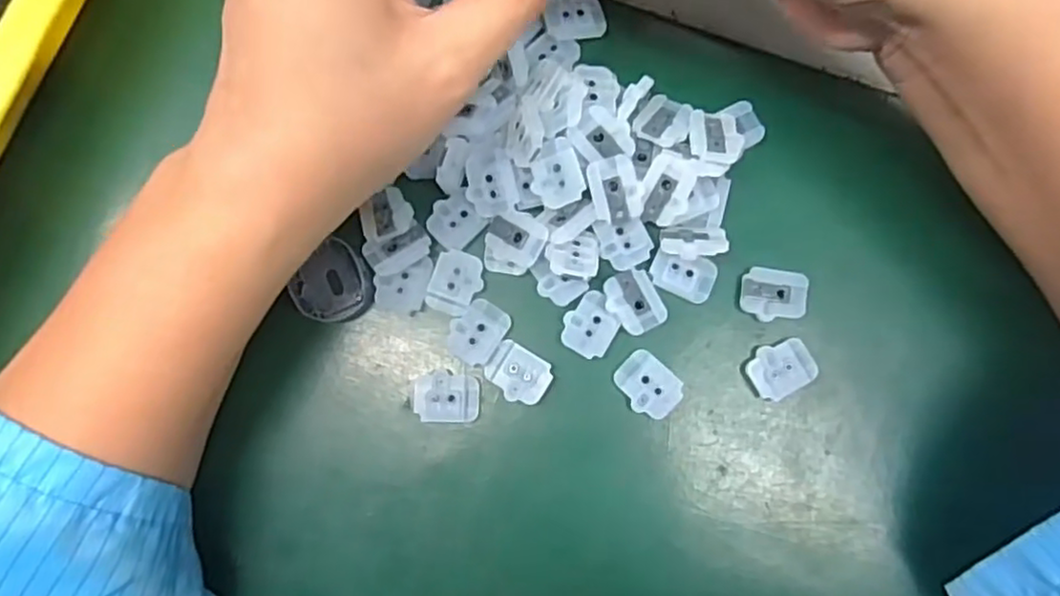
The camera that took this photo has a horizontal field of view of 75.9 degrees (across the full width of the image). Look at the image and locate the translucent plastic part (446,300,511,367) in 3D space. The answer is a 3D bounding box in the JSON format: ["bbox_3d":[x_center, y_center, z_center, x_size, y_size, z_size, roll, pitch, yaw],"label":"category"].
[{"bbox_3d":[-0.017,0.011,0.228,0.016,0.006,0.021,34,85,6],"label":"translucent plastic part"}]

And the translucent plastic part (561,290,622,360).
[{"bbox_3d":[0.021,0.009,0.227,0.017,0.004,0.021,30,85,5],"label":"translucent plastic part"}]

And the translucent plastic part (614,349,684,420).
[{"bbox_3d":[0.039,0.029,0.228,0.017,0.008,0.021,-45,84,-3],"label":"translucent plastic part"}]

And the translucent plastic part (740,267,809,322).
[{"bbox_3d":[0.082,-0.001,0.226,0.022,0.004,0.017,6,83,3],"label":"translucent plastic part"}]

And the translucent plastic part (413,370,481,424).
[{"bbox_3d":[-0.028,0.033,0.224,0.021,0.004,0.017,3,83,3],"label":"translucent plastic part"}]

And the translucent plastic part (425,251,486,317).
[{"bbox_3d":[-0.025,-0.005,0.232,0.016,0.004,0.021,17,84,4],"label":"translucent plastic part"}]

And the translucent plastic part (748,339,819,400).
[{"bbox_3d":[0.083,0.023,0.226,0.022,0.007,0.017,-28,83,-1],"label":"translucent plastic part"}]

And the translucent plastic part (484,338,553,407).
[{"bbox_3d":[-0.004,0.025,0.225,0.020,0.004,0.017,31,85,5],"label":"translucent plastic part"}]

